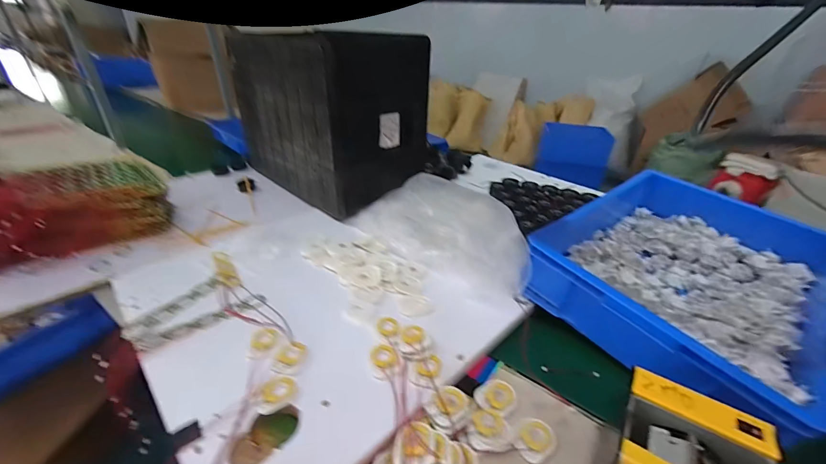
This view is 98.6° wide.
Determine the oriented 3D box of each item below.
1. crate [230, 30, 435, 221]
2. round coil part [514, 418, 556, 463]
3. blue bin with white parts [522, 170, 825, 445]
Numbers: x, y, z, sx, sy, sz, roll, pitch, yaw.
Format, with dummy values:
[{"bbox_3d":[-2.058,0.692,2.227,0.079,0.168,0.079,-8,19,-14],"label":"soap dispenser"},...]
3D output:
[{"bbox_3d":[-0.242,-0.339,1.013,0.295,0.396,0.493,-25,40,-37],"label":"crate"},{"bbox_3d":[0.167,0.279,0.483,0.063,0.010,0.045,-23,39,-36],"label":"round coil part"},{"bbox_3d":[0.538,0.063,0.709,0.592,0.115,0.425,-24,39,-37],"label":"blue bin with white parts"}]

